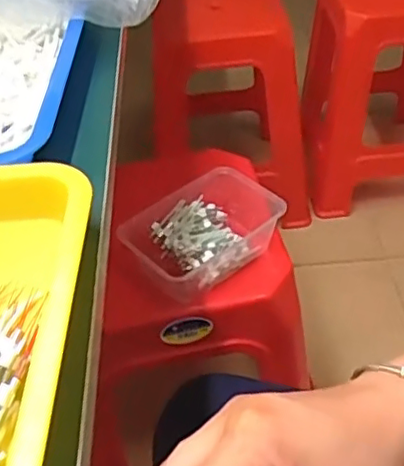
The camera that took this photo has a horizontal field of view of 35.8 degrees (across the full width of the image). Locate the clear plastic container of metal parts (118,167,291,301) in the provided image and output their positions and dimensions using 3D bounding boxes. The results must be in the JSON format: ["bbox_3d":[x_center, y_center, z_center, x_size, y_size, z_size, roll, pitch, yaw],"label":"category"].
[{"bbox_3d":[-0.003,-0.001,0.726,0.171,0.062,0.118,-29,48,-24],"label":"clear plastic container of metal parts"}]

